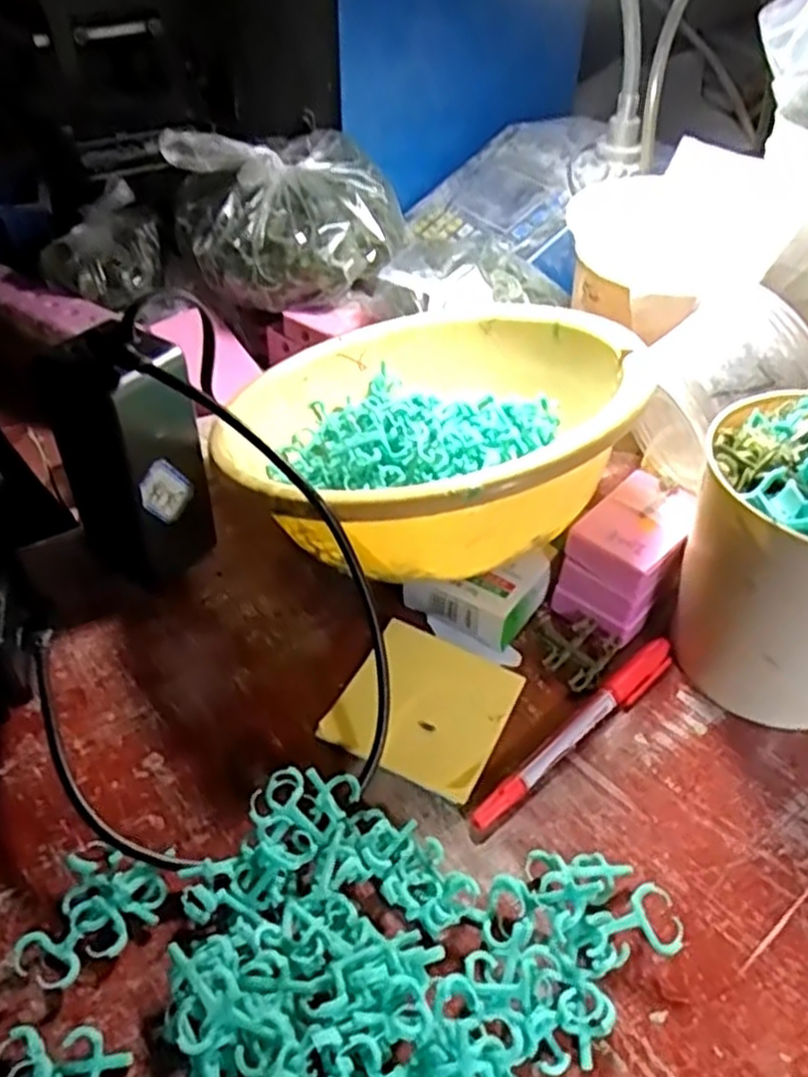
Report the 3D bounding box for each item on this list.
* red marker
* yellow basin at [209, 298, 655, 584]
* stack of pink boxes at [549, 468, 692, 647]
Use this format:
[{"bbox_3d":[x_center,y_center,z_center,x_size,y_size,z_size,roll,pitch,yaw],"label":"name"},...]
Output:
[{"bbox_3d":[0.081,0.087,0.357,0.137,0.010,0.014,-29,51,-30],"label":"red marker"},{"bbox_3d":[0.012,-0.068,0.421,0.217,0.083,0.219,0,41,0],"label":"yellow basin"},{"bbox_3d":[0.117,0.011,0.404,0.045,0.056,0.069,32,50,29],"label":"stack of pink boxes"}]

